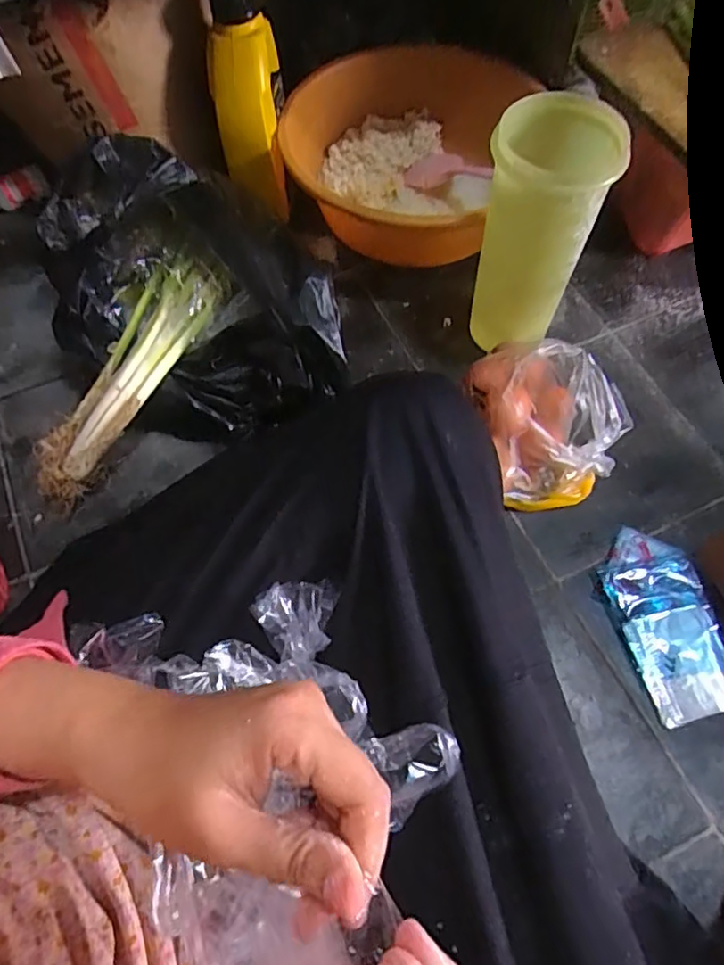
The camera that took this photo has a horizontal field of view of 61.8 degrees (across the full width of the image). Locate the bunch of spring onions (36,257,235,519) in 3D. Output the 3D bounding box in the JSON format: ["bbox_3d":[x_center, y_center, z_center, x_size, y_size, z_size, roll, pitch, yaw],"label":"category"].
[{"bbox_3d":[-0.207,-0.091,0.524,0.060,0.048,0.256,34,89,16],"label":"bunch of spring onions"}]

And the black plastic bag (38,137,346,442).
[{"bbox_3d":[-0.136,-0.141,0.524,0.210,0.191,0.208,-33,67,-15],"label":"black plastic bag"}]

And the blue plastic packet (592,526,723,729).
[{"bbox_3d":[0.246,0.111,0.490,0.076,0.016,0.150,-14,64,-6],"label":"blue plastic packet"}]

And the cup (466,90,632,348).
[{"bbox_3d":[0.146,-0.204,0.531,0.088,0.224,0.081,0,63,1],"label":"cup"}]

